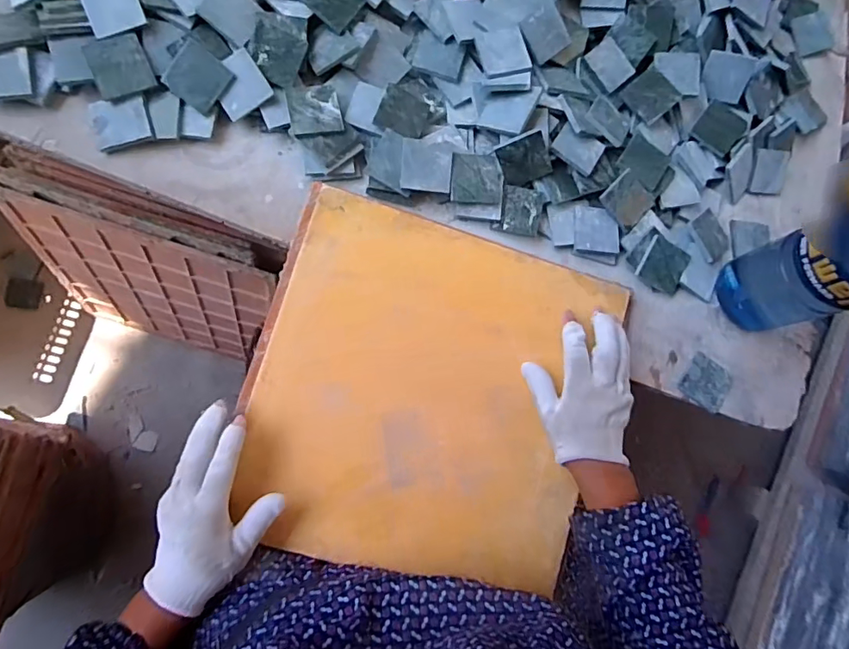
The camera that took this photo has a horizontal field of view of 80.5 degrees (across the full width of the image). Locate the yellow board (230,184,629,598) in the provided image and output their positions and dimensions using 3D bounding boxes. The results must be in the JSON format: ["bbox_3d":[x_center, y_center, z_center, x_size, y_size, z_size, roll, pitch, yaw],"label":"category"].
[{"bbox_3d":[0.005,0.067,0.478,0.321,0.022,0.317,18,84,-8],"label":"yellow board"}]

